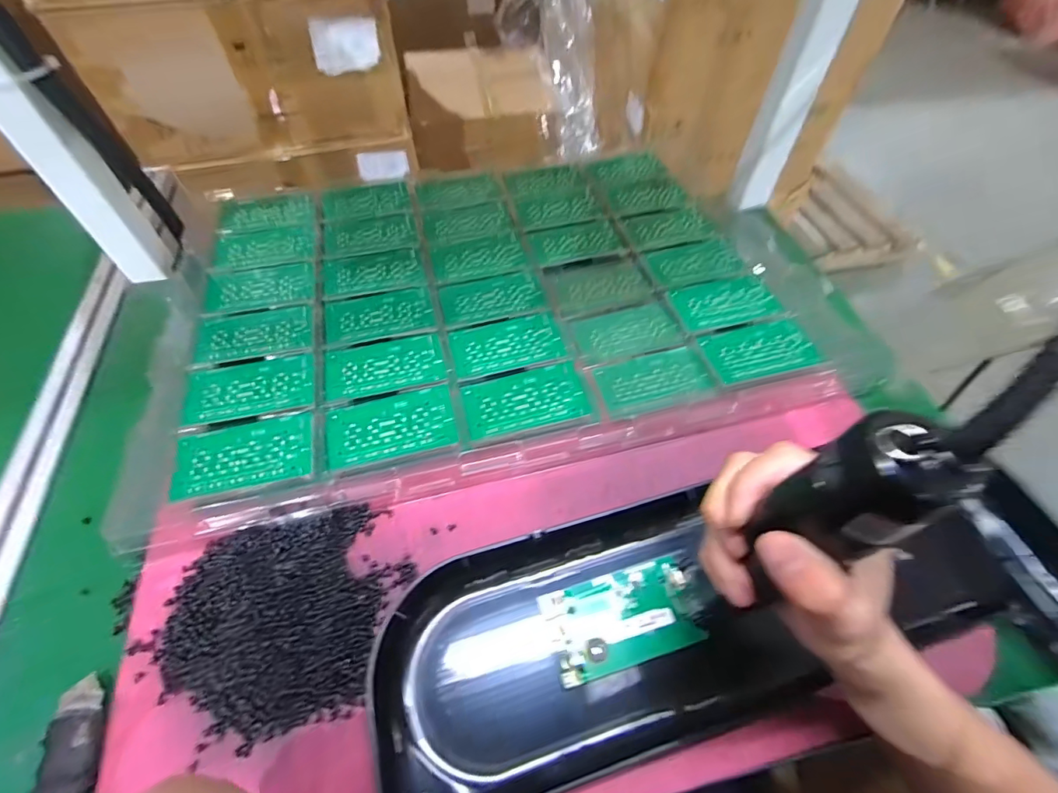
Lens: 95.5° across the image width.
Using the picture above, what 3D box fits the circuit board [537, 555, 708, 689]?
[{"bbox_3d":[0.065,0.156,0.340,0.103,0.012,0.059,-15,56,-8],"label":"circuit board"}]

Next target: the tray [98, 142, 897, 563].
[{"bbox_3d":[-0.025,-0.126,0.518,0.662,0.029,0.432,-11,56,-5],"label":"tray"}]

